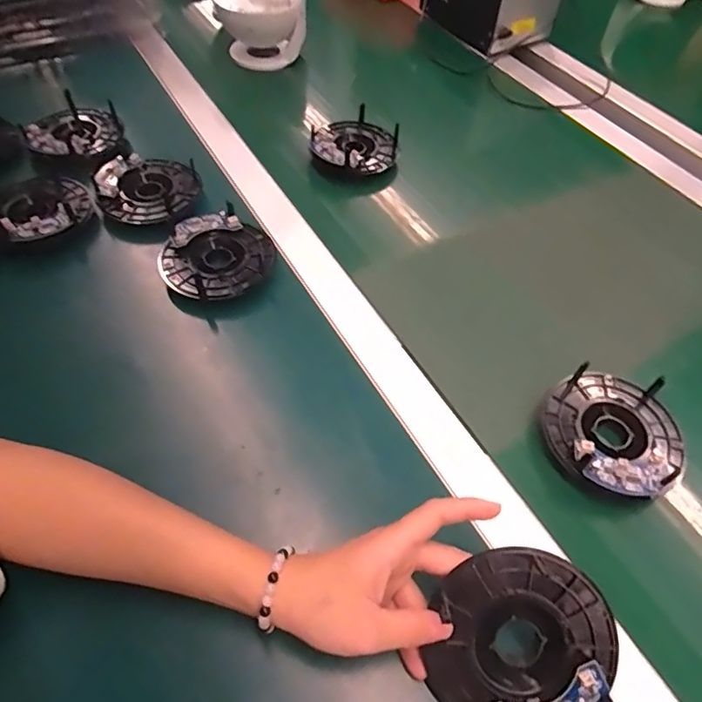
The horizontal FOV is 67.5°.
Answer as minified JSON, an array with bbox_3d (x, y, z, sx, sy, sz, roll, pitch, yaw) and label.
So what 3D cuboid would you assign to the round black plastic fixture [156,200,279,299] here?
[{"bbox_3d":[-0.122,-0.085,0.480,0.087,0.029,0.095,1,54,-2],"label":"round black plastic fixture"}]

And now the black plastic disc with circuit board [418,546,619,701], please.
[{"bbox_3d":[0.093,0.163,0.286,0.098,0.015,0.103,-1,82,7],"label":"black plastic disc with circuit board"}]

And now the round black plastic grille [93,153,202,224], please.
[{"bbox_3d":[-0.207,-0.162,0.534,0.085,0.035,0.091,1,54,-2],"label":"round black plastic grille"}]

